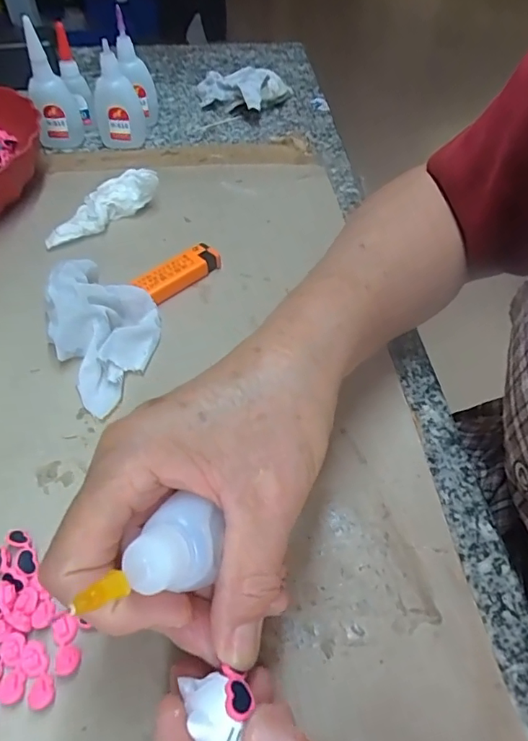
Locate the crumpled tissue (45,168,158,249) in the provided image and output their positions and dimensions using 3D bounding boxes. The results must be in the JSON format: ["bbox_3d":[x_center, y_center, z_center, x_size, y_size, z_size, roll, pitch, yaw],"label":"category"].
[{"bbox_3d":[-0.126,-0.125,0.387,0.095,0.024,0.028,-40,59,-14],"label":"crumpled tissue"}]

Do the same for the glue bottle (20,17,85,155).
[{"bbox_3d":[-0.197,-0.264,0.464,0.039,0.098,0.031,-15,51,-14],"label":"glue bottle"}]

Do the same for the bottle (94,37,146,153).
[{"bbox_3d":[-0.139,-0.257,0.479,0.046,0.075,0.047,-12,50,-11],"label":"bottle"}]

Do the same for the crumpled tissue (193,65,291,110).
[{"bbox_3d":[-0.025,-0.308,0.555,0.106,0.035,0.091,4,49,2],"label":"crumpled tissue"}]

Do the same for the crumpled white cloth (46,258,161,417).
[{"bbox_3d":[-0.098,-0.034,0.306,0.062,0.038,0.111,-22,52,-19],"label":"crumpled white cloth"}]

